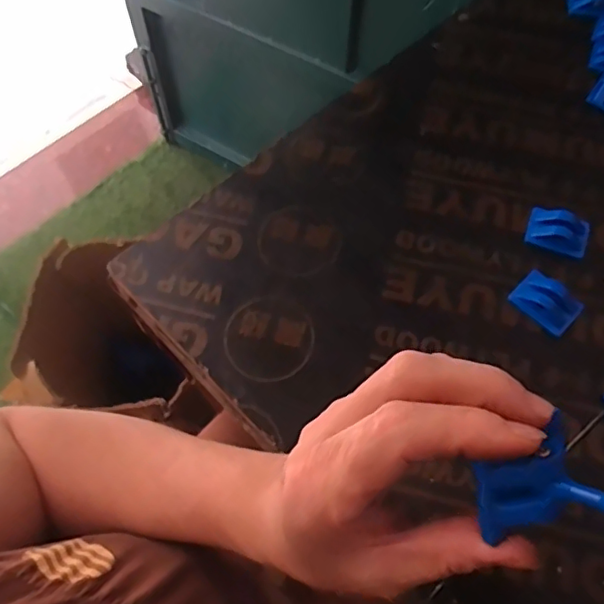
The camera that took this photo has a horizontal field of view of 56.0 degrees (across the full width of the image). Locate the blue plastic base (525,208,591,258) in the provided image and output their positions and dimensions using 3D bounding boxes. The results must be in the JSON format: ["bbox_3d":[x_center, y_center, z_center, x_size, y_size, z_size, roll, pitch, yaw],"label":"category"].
[{"bbox_3d":[0.194,-0.054,0.429,0.044,0.014,0.029,16,64,8],"label":"blue plastic base"}]

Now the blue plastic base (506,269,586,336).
[{"bbox_3d":[0.174,-0.001,0.404,0.044,0.010,0.037,42,70,18],"label":"blue plastic base"}]

